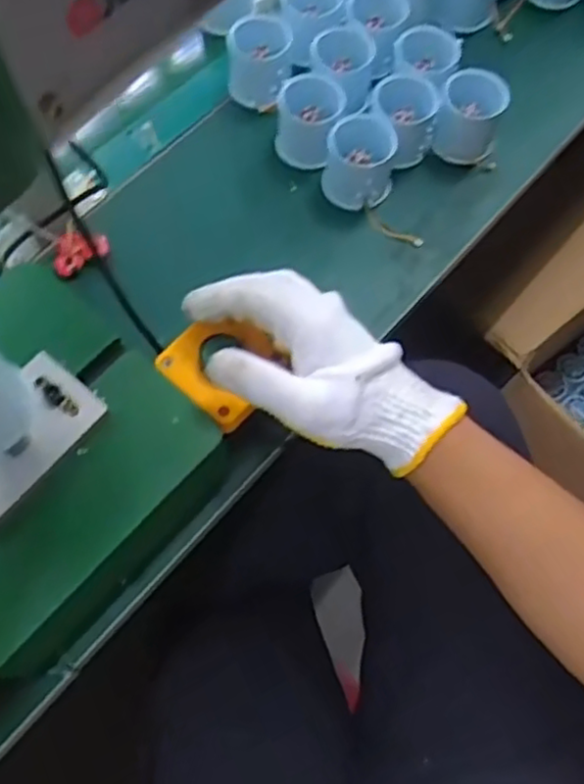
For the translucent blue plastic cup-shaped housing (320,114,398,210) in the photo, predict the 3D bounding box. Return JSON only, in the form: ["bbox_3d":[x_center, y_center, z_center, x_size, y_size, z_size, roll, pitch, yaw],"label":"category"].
[{"bbox_3d":[0.054,-0.182,0.561,0.054,0.052,0.053,0,67,0],"label":"translucent blue plastic cup-shaped housing"}]

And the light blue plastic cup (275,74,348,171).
[{"bbox_3d":[0.015,-0.219,0.571,0.053,0.046,0.063,7,68,3],"label":"light blue plastic cup"}]

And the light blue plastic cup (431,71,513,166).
[{"bbox_3d":[0.149,-0.230,0.586,0.050,0.056,0.051,0,67,0],"label":"light blue plastic cup"}]

